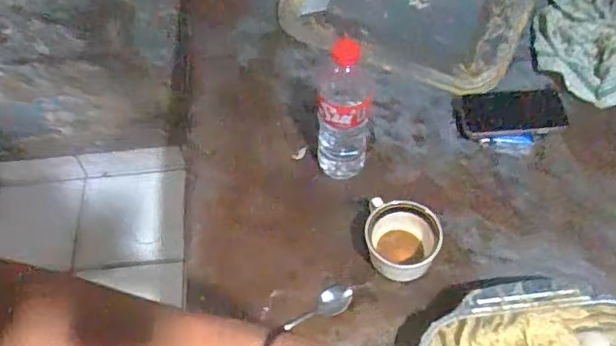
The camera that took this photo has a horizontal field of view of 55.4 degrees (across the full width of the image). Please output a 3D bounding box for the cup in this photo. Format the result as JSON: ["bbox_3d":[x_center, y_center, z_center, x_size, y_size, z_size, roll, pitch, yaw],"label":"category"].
[{"bbox_3d":[0.117,0.086,0.734,0.088,0.062,0.087,-1,57,2],"label":"cup"}]

